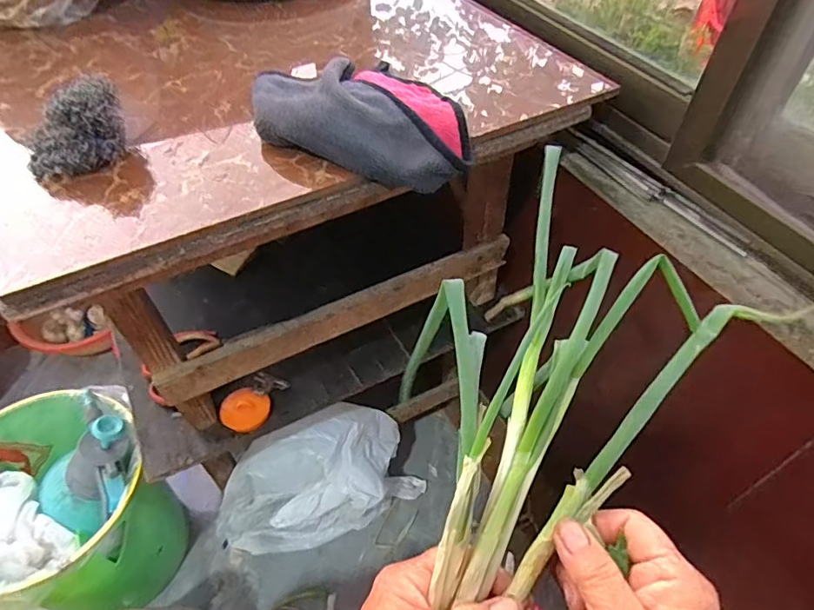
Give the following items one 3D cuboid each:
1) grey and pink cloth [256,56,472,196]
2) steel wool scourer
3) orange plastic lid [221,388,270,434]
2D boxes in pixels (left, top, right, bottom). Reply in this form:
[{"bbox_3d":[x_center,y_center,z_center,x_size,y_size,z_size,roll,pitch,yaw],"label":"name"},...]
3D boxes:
[{"bbox_3d":[-0.040,-0.160,0.439,0.189,0.048,0.126,7,51,6],"label":"grey and pink cloth"},{"bbox_3d":[-0.261,-0.135,0.418,0.080,0.062,0.043,-26,55,-20],"label":"steel wool scourer"},{"bbox_3d":[-0.188,0.122,0.614,0.052,0.013,0.050,0,50,0],"label":"orange plastic lid"}]

